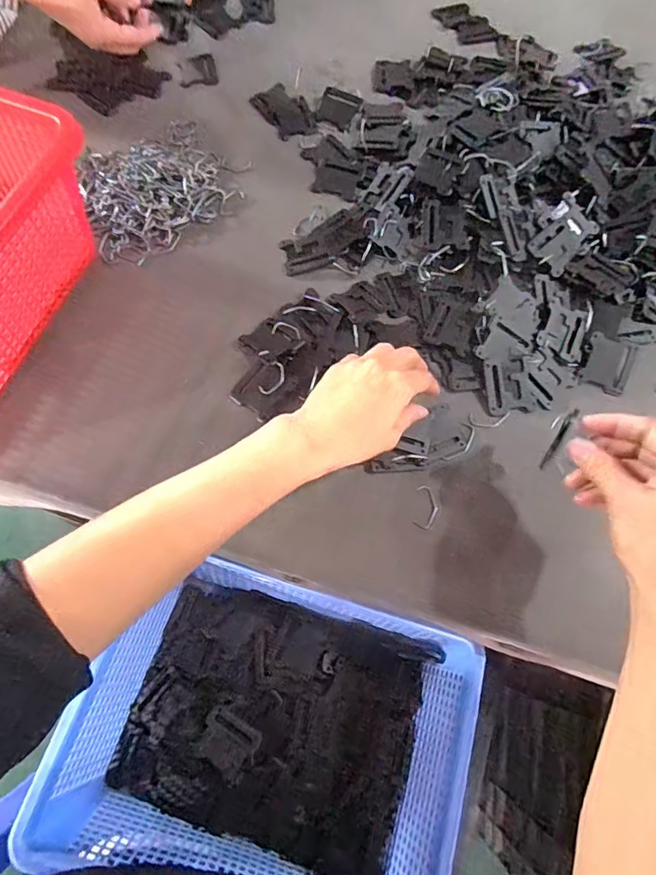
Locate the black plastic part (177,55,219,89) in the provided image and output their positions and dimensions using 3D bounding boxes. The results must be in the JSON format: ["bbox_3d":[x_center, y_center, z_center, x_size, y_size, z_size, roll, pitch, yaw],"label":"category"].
[{"bbox_3d":[-0.156,-0.440,0.570,0.043,0.005,0.053,-11,71,-6],"label":"black plastic part"}]

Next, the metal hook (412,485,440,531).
[{"bbox_3d":[0.081,0.058,0.390,0.019,0.004,0.035,10,70,2],"label":"metal hook"}]

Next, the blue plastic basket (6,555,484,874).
[{"bbox_3d":[-0.043,0.238,0.395,0.296,0.093,0.216,16,70,4],"label":"blue plastic basket"}]

